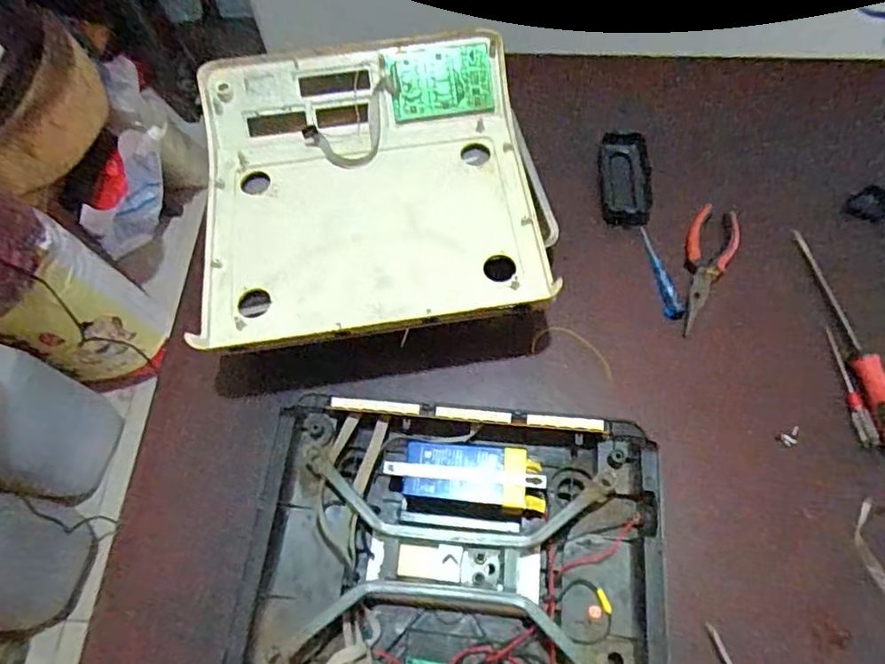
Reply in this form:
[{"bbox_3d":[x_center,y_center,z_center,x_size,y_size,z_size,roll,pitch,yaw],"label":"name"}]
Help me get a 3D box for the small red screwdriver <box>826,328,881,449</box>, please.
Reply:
[{"bbox_3d":[0.389,0.051,0.569,0.012,0.014,0.118,-6,66,-1],"label":"small red screwdriver"}]

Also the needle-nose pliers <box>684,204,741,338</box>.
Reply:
[{"bbox_3d":[0.276,-0.066,0.622,0.049,0.010,0.153,19,68,10],"label":"needle-nose pliers"}]

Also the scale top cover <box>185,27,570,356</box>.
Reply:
[{"bbox_3d":[-0.076,-0.154,0.612,0.345,0.057,0.356,-8,66,-2],"label":"scale top cover"}]

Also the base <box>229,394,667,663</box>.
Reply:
[{"bbox_3d":[0.004,0.229,0.465,0.315,0.052,0.352,6,66,4],"label":"base"}]

